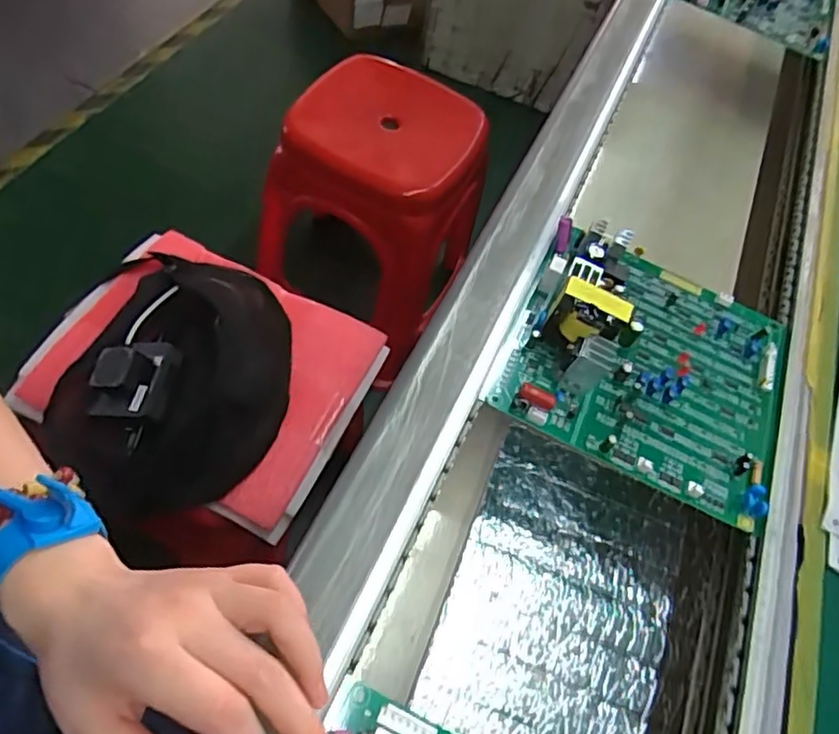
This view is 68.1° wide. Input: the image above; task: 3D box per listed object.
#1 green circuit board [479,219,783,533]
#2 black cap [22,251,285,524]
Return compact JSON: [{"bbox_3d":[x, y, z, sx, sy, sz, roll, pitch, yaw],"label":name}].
[{"bbox_3d":[0.159,-0.016,0.406,0.184,0.058,0.175,25,57,5],"label":"green circuit board"},{"bbox_3d":[-0.232,0.017,0.620,0.196,0.086,0.256,25,57,5],"label":"black cap"}]

